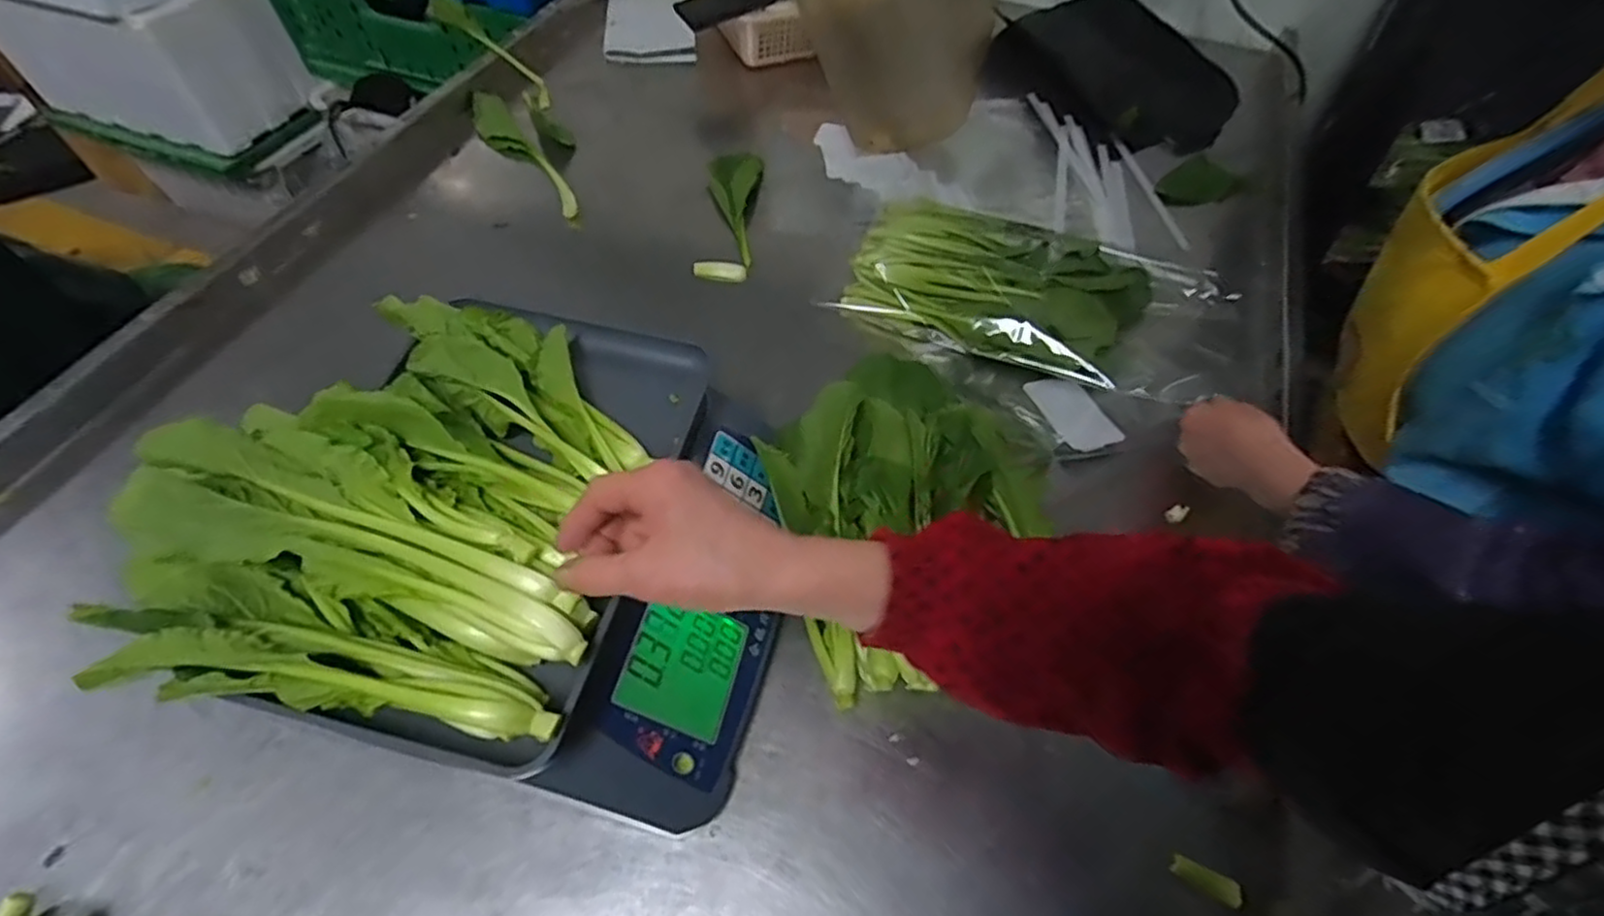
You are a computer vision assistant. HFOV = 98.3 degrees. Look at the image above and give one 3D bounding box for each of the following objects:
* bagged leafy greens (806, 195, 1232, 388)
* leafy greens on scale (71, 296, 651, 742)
[{"bbox_3d":[0.254,-0.197,0.791,0.382,0.060,0.235,23,60,14],"label":"bagged leafy greens"},{"bbox_3d":[-0.259,0.004,0.459,0.274,0.061,0.307,6,55,2],"label":"leafy greens on scale"}]

